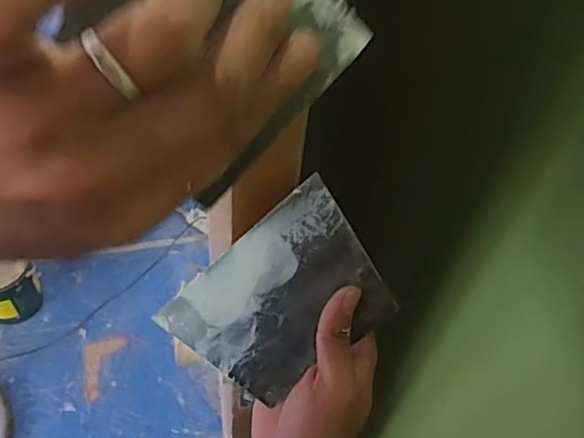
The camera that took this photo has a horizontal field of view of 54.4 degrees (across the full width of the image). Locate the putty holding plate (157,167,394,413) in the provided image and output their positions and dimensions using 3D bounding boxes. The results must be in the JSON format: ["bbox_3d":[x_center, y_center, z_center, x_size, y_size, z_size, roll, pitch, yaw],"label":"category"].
[{"bbox_3d":[-0.006,0.055,0.369,0.137,0.004,0.097,-42,94,12],"label":"putty holding plate"}]

